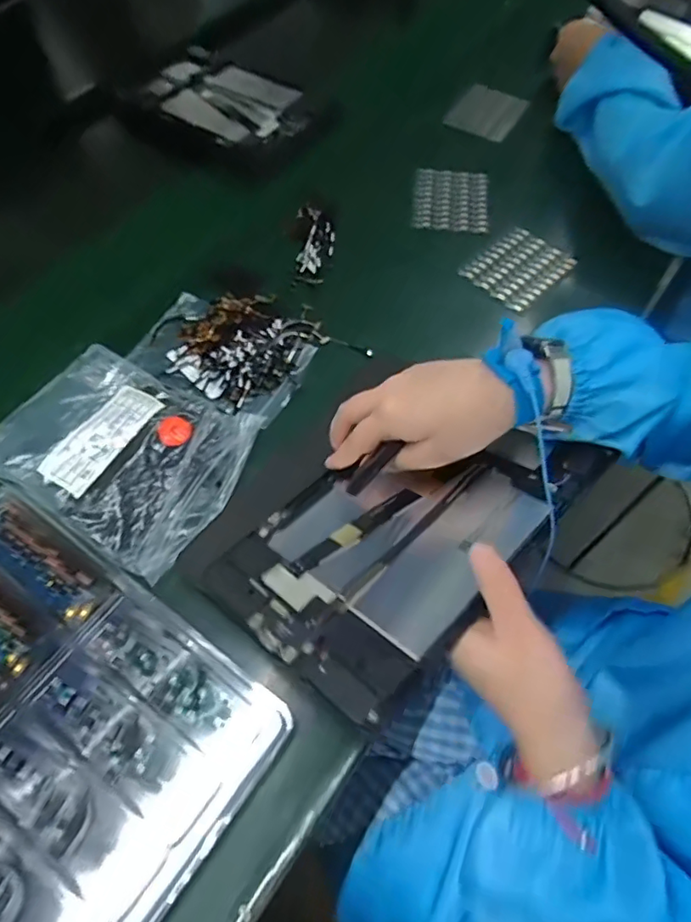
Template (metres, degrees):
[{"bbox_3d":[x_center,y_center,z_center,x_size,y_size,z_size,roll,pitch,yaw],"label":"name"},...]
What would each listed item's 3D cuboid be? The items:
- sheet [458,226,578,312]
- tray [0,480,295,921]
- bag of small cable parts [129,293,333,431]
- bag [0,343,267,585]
[{"bbox_3d":[0.173,-0.194,0.542,0.095,0.010,0.074,-40,72,-18],"label":"sheet"},{"bbox_3d":[-0.205,0.154,0.312,0.275,0.020,0.223,31,64,18],"label":"tray"},{"bbox_3d":[-0.101,-0.103,0.485,0.154,0.016,0.122,26,63,16],"label":"bag of small cable parts"},{"bbox_3d":[-0.166,-0.013,0.412,0.169,0.027,0.136,27,63,16],"label":"bag"}]

